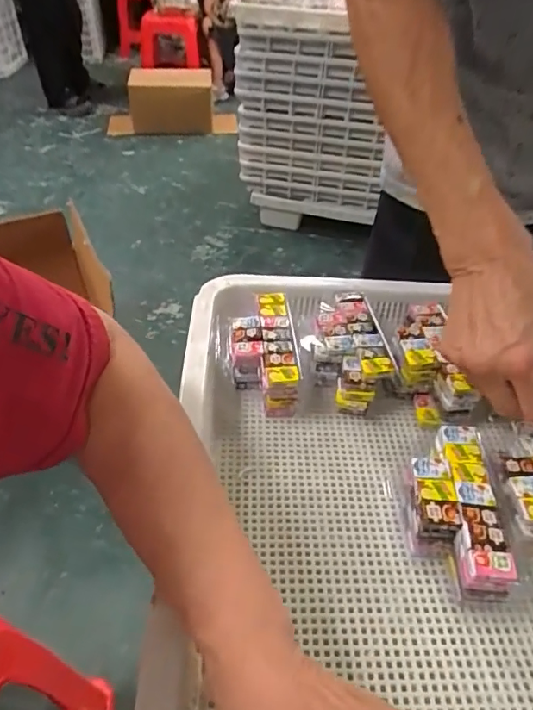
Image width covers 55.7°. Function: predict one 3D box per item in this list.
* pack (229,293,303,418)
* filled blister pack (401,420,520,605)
[{"bbox_3d":[-0.004,-0.004,0.465,0.058,0.046,0.118,-2,42,-7],"label":"pack"},{"bbox_3d":[0.127,0.111,0.360,0.060,0.050,0.121,5,42,1],"label":"filled blister pack"}]

